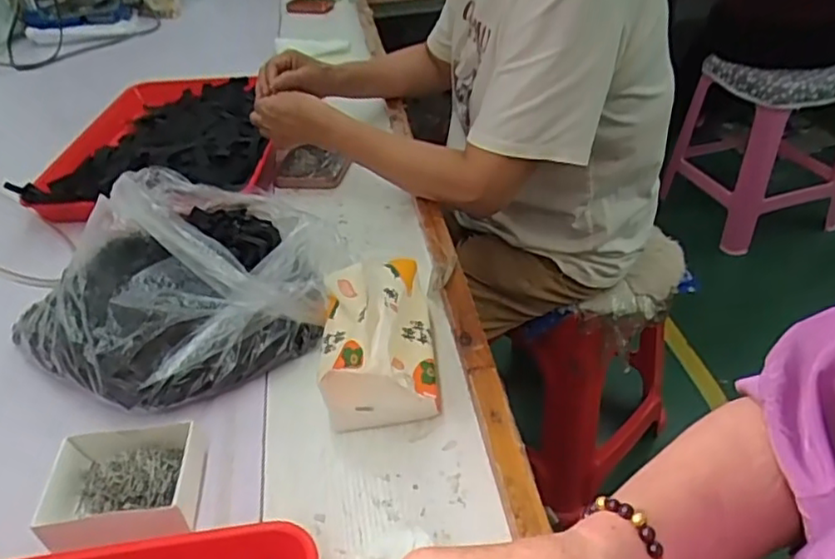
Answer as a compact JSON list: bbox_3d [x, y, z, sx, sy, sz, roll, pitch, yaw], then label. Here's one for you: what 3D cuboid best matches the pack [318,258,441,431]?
[{"bbox_3d":[-0.036,0.052,0.554,0.096,0.084,0.136,-5,39,-1],"label":"pack"}]

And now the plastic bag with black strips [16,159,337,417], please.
[{"bbox_3d":[-0.226,-0.006,0.621,0.259,0.124,0.263,22,45,29],"label":"plastic bag with black strips"}]

